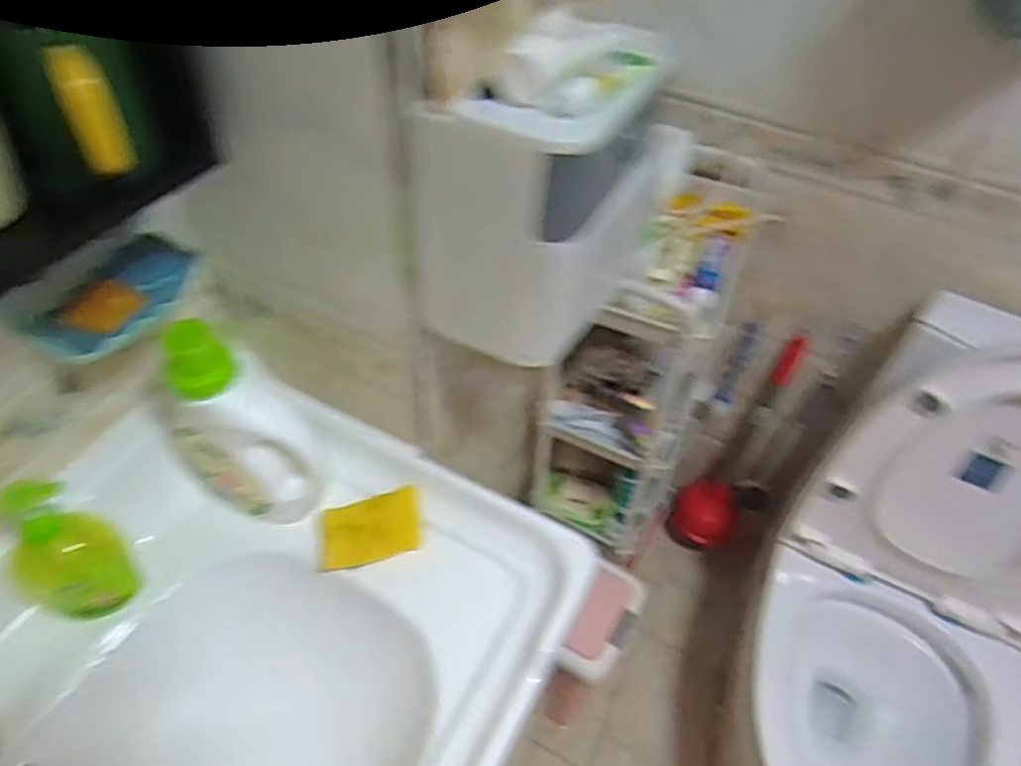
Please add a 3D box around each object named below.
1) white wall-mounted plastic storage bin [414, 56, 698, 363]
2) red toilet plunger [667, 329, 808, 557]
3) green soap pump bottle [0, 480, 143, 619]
[{"bbox_3d":[0.046,-0.149,0.561,0.114,0.200,0.229,36,54,25],"label":"white wall-mounted plastic storage bin"},{"bbox_3d":[0.436,0.137,1.327,0.126,0.533,0.130,24,50,16],"label":"red toilet plunger"},{"bbox_3d":[-0.379,0.139,0.573,0.059,0.165,0.075,32,53,22],"label":"green soap pump bottle"}]

